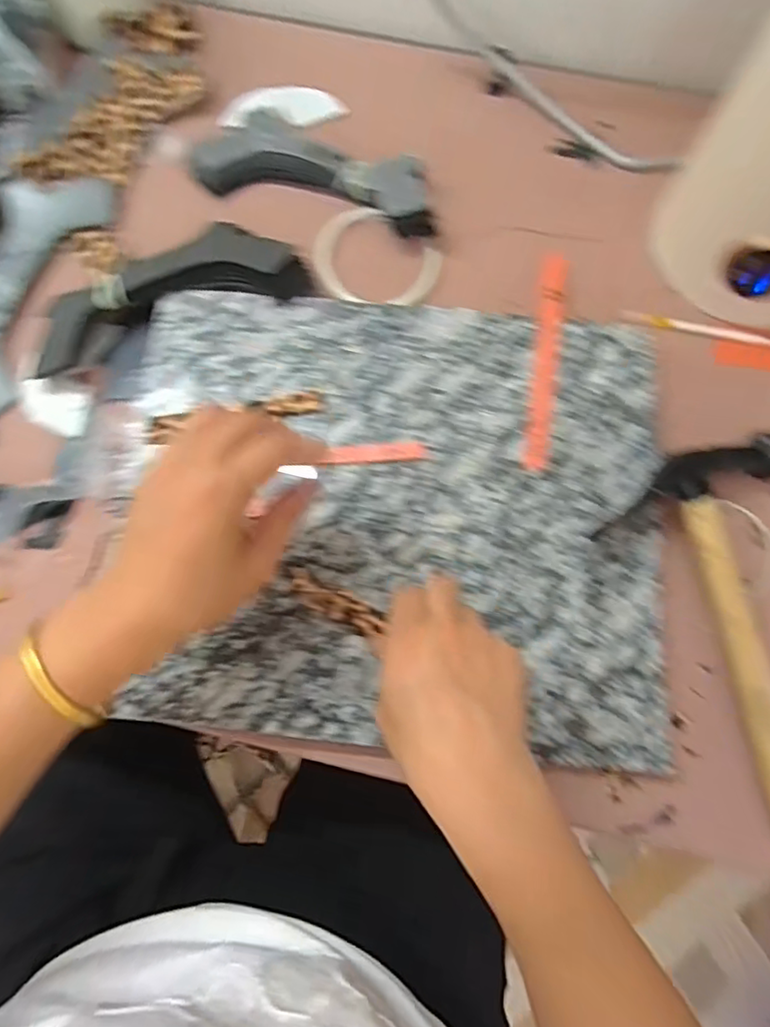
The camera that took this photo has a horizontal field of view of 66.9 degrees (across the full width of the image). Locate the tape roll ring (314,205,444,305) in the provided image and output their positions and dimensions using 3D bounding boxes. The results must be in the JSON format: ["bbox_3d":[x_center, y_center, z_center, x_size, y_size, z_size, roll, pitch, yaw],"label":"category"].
[{"bbox_3d":[-0.006,-0.195,0.444,0.096,0.009,0.081,8,74,1],"label":"tape roll ring"}]

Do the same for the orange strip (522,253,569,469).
[{"bbox_3d":[0.117,-0.116,0.417,0.019,0.004,0.180,11,74,2],"label":"orange strip"}]

